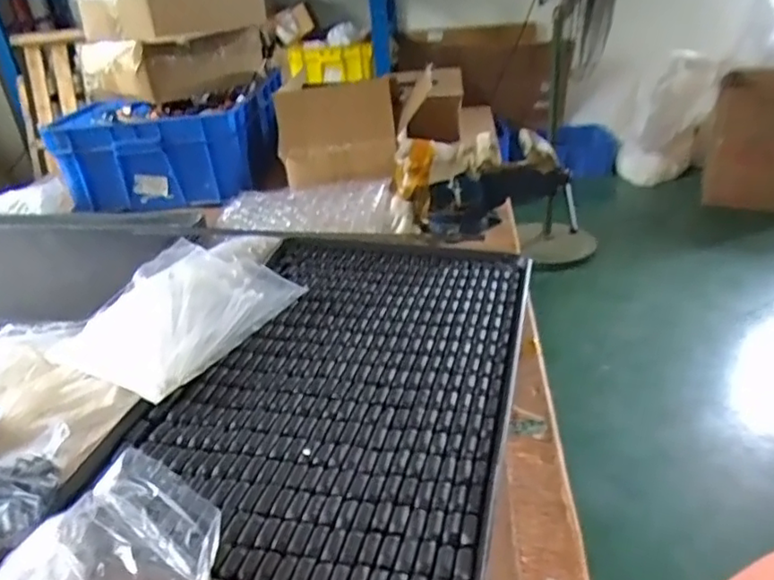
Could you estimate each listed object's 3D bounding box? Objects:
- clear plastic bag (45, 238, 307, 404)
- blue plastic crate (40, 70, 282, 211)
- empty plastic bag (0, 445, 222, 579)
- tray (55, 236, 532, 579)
[{"bbox_3d":[-0.266,0.030,0.790,0.247,0.063,0.263,18,36,36],"label":"clear plastic bag"},{"bbox_3d":[-0.489,-0.356,1.445,0.414,0.174,0.390,-1,29,8],"label":"blue plastic crate"},{"bbox_3d":[-0.216,0.204,0.460,0.172,0.076,0.100,-22,33,-27],"label":"empty plastic bag"},{"bbox_3d":[-0.047,0.077,0.727,0.390,0.023,0.617,2,30,17],"label":"tray"}]

